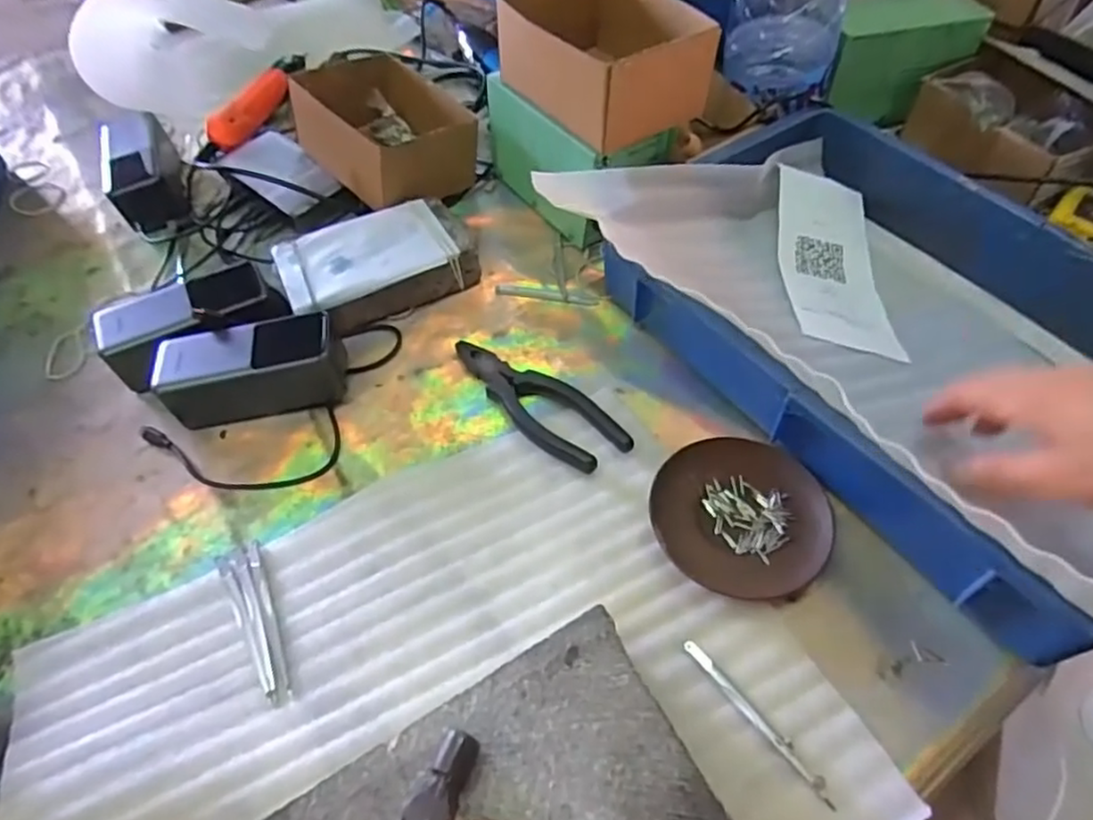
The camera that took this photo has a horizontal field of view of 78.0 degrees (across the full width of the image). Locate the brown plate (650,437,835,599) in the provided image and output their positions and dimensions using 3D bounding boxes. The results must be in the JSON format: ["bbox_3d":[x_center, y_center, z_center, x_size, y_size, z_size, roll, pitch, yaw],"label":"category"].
[{"bbox_3d":[0.130,0.067,0.453,0.113,0.013,0.114,-2,54,3],"label":"brown plate"}]

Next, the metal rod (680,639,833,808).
[{"bbox_3d":[0.119,0.174,0.382,0.009,0.004,0.107,-35,59,-19],"label":"metal rod"}]

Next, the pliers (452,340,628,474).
[{"bbox_3d":[-0.008,-0.010,0.515,0.053,0.012,0.160,-37,60,-21],"label":"pliers"}]

